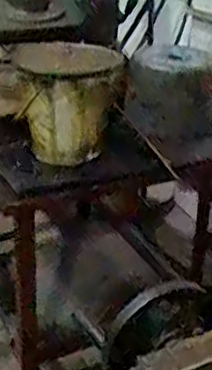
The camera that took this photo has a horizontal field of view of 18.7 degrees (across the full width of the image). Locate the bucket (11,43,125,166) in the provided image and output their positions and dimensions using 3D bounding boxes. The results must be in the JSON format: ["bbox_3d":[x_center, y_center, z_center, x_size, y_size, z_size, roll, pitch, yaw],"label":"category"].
[{"bbox_3d":[-0.083,-0.191,1.516,0.239,0.257,0.223,2,29,-1],"label":"bucket"}]

